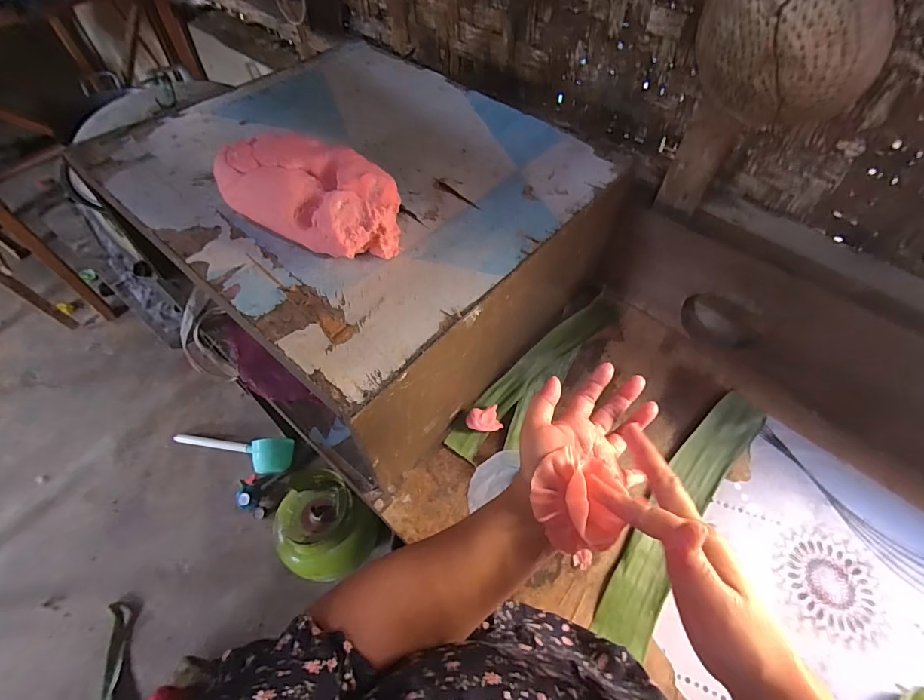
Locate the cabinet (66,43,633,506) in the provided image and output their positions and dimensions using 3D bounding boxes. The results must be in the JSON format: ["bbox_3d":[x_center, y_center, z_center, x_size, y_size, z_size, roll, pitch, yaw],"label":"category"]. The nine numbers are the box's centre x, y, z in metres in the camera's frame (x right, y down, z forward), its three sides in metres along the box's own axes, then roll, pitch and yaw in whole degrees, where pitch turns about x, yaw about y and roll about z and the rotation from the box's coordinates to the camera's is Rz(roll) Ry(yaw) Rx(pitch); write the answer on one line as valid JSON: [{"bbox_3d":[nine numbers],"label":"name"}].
[{"bbox_3d":[-0.150,-0.180,0.672,0.575,0.253,0.520,38,63,21],"label":"cabinet"}]

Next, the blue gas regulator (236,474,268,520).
[{"bbox_3d":[-0.638,0.436,1.289,0.069,0.077,0.132,-4,57,-4],"label":"blue gas regulator"}]

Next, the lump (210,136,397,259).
[{"bbox_3d":[-0.164,-0.168,0.473,0.192,0.088,0.111,28,60,16],"label":"lump"}]

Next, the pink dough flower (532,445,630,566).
[{"bbox_3d":[0.083,0.110,0.305,0.068,0.032,0.061,37,63,21],"label":"pink dough flower"}]

